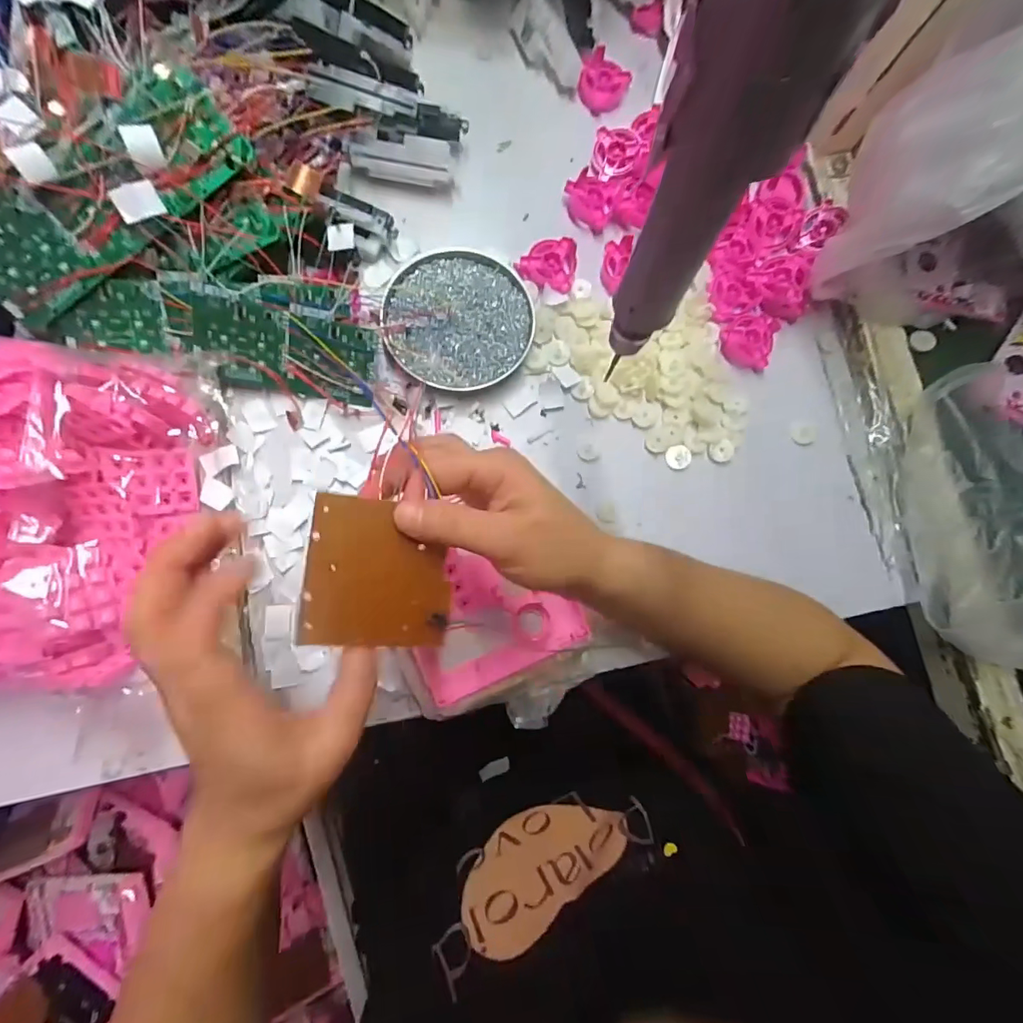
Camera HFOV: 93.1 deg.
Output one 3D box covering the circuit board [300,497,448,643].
[{"bbox_3d":[-0.063,0.031,0.239,0.071,0.004,0.069,9,86,-30],"label":"circuit board"}]

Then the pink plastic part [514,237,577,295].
[{"bbox_3d":[0.038,-0.241,0.472,0.055,0.021,0.052,24,81,-1],"label":"pink plastic part"}]

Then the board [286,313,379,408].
[{"bbox_3d":[-0.156,-0.129,0.419,0.072,0.009,0.067,8,116,-11],"label":"board"}]

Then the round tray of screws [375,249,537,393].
[{"bbox_3d":[-0.048,-0.180,0.445,0.132,0.016,0.132,1,82,-5],"label":"round tray of screws"}]

